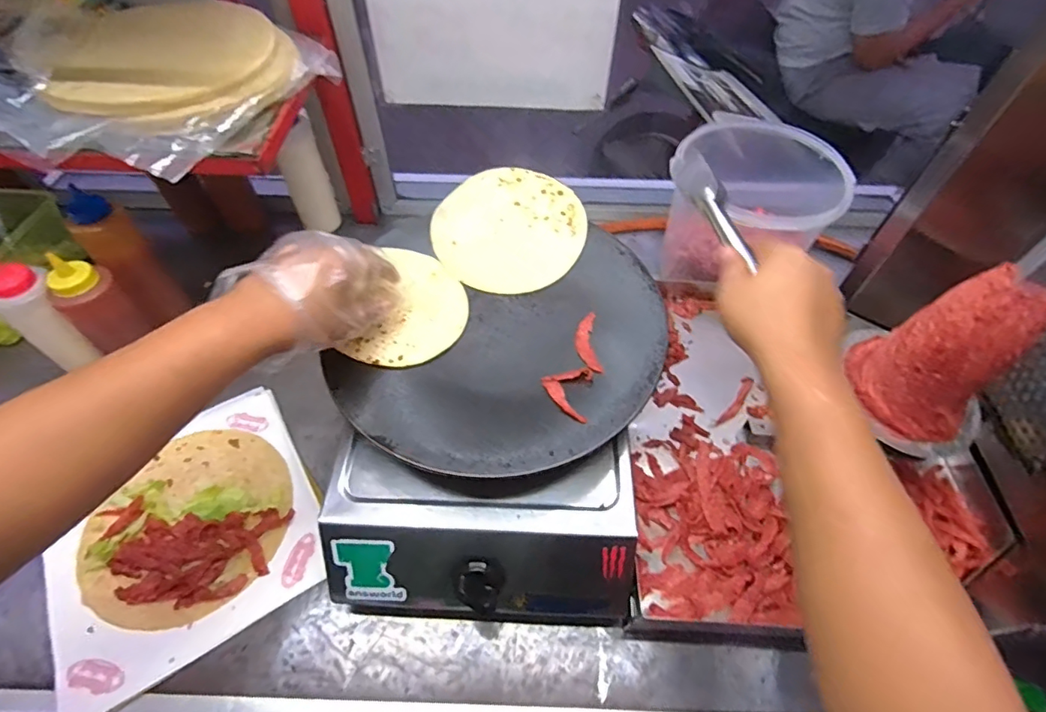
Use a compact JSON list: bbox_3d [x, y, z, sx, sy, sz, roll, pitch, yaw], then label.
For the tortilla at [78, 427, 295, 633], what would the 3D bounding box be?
[{"bbox_3d":[-0.347,0.173,0.541,0.186,0.015,0.201,2,54,-3],"label":"tortilla"}]

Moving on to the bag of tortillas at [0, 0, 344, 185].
[{"bbox_3d":[-0.355,-0.281,0.507,0.228,0.047,0.261,18,55,9],"label":"bag of tortillas"}]

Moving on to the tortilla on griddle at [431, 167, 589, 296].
[{"bbox_3d":[-0.017,-0.148,0.591,0.169,0.010,0.171,0,65,0],"label":"tortilla on griddle"}]

